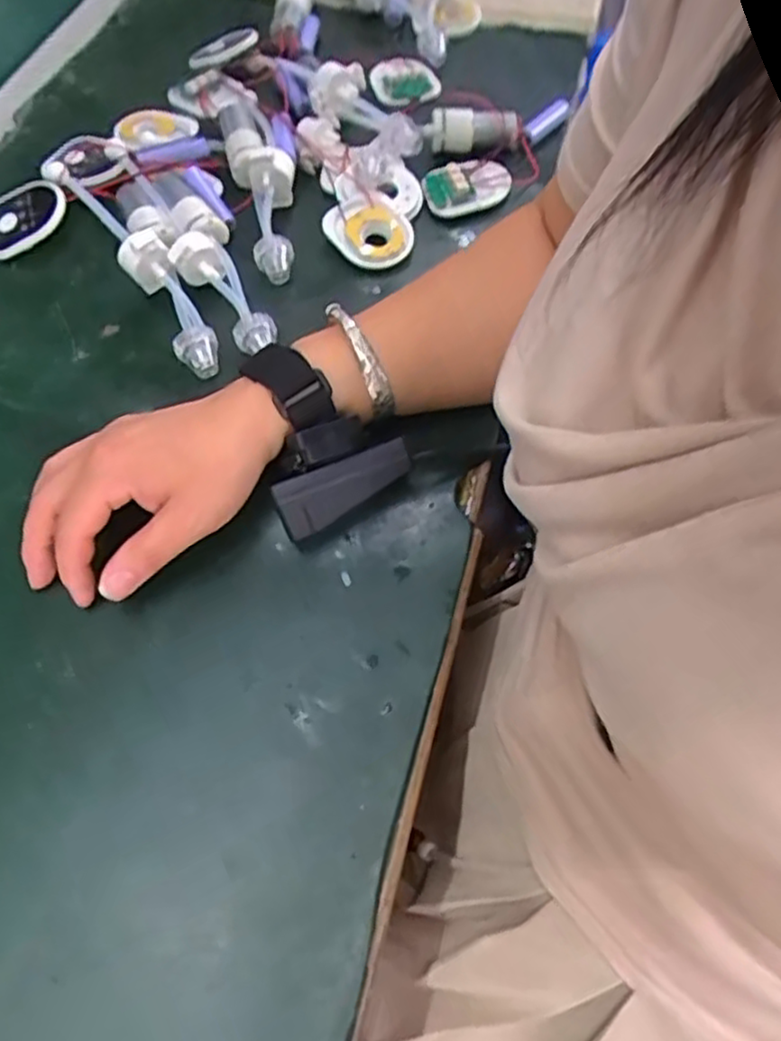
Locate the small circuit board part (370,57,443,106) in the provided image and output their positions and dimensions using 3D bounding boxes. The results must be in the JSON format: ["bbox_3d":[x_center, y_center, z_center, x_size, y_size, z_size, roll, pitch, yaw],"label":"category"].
[{"bbox_3d":[0.012,-0.347,0.571,0.053,0.014,0.045,0,60,0],"label":"small circuit board part"}]

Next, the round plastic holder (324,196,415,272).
[{"bbox_3d":[-0.015,-0.188,0.473,0.052,0.017,0.055,-18,62,-10],"label":"round plastic holder"}]

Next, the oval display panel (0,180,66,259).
[{"bbox_3d":[-0.241,-0.199,0.476,0.058,0.013,0.042,-30,66,0],"label":"oval display panel"}]

